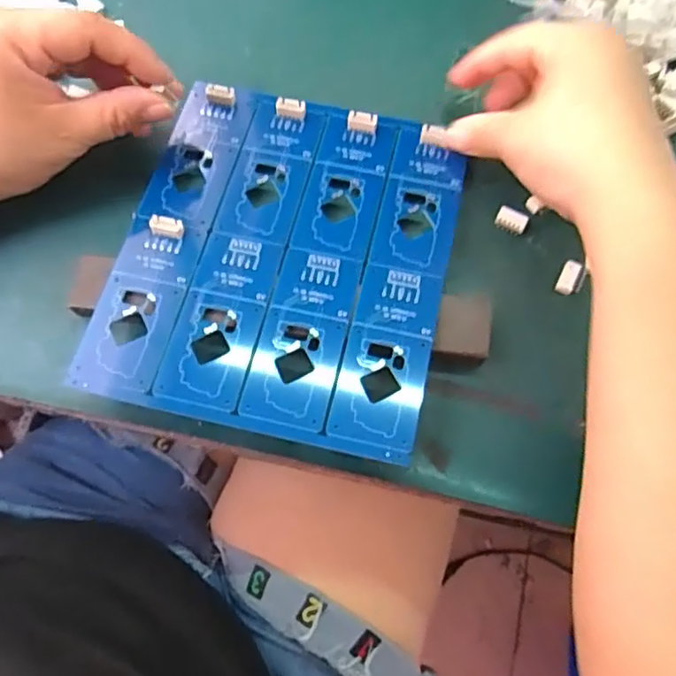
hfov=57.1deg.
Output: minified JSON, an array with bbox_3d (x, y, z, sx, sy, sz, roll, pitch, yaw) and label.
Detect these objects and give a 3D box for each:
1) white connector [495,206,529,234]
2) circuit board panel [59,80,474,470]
[{"bbox_3d":[0.092,-0.062,0.327,0.016,0.005,0.010,22,76,7],"label":"white connector"},{"bbox_3d":[-0.028,-0.045,0.313,0.162,0.006,0.185,12,66,5],"label":"circuit board panel"}]

